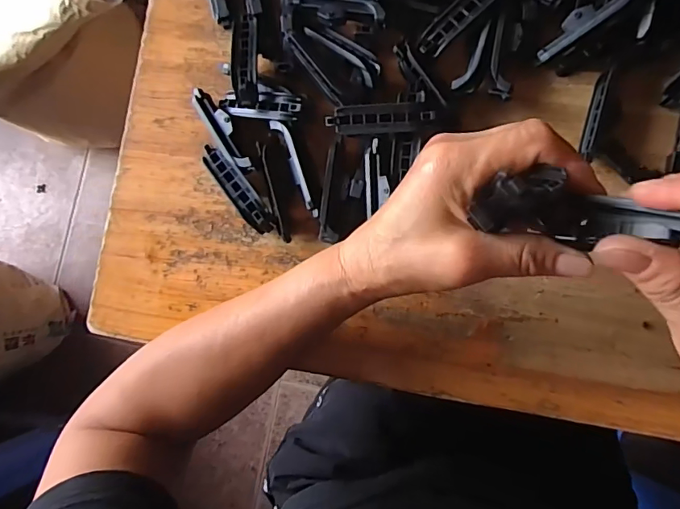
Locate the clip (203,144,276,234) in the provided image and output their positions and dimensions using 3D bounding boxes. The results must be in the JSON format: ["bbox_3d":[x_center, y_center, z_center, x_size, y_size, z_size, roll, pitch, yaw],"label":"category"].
[{"bbox_3d":[-0.071,-0.046,0.332,0.017,0.019,0.072,-37,82,2],"label":"clip"}]

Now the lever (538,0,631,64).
[{"bbox_3d":[0.156,-0.150,0.297,0.069,0.005,0.016,-35,82,33],"label":"lever"}]

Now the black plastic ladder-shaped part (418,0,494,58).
[{"bbox_3d":[0.080,-0.161,0.315,0.066,0.006,0.018,-43,81,2],"label":"black plastic ladder-shaped part"}]

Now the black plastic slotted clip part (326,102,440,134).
[{"bbox_3d":[0.028,-0.091,0.315,0.073,0.016,0.018,1,85,7],"label":"black plastic slotted clip part"}]

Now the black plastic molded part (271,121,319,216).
[{"bbox_3d":[-0.030,-0.060,0.327,0.010,0.011,0.072,-23,83,4],"label":"black plastic molded part"}]

